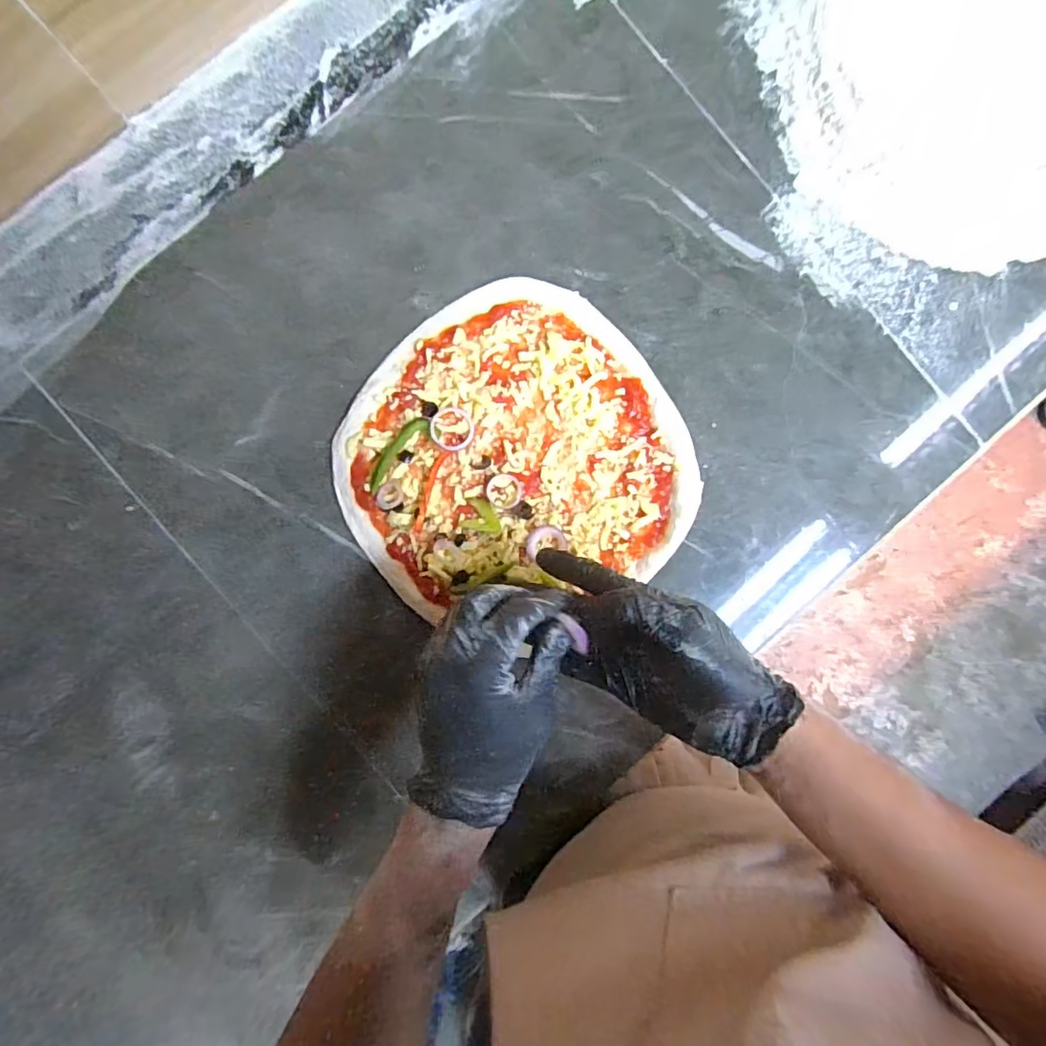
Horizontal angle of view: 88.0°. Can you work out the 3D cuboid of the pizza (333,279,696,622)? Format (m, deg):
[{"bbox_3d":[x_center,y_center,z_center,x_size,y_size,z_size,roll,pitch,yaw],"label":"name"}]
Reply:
[{"bbox_3d":[-0.011,-0.060,0.468,0.282,0.016,0.269,0,89,-2],"label":"pizza"}]

